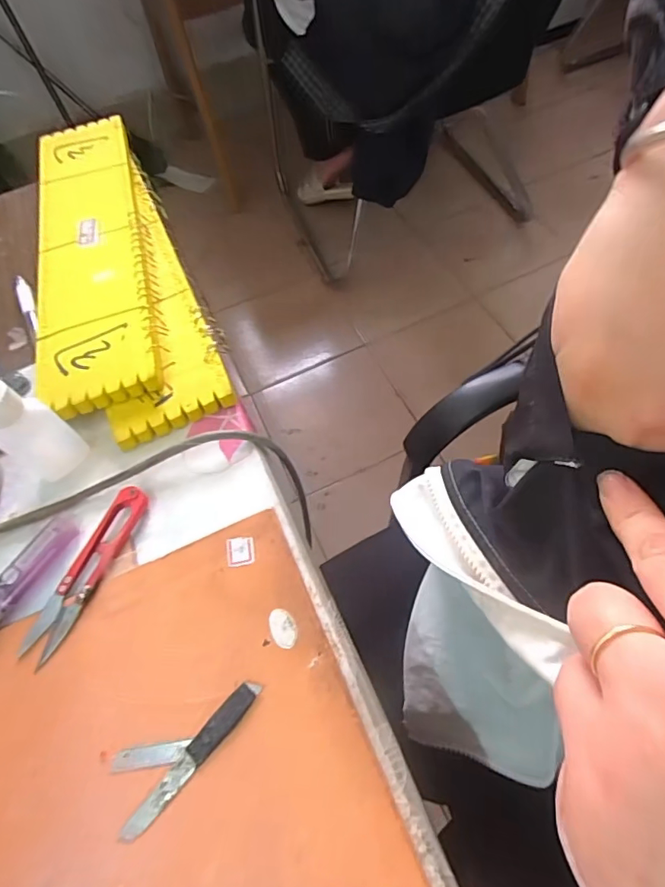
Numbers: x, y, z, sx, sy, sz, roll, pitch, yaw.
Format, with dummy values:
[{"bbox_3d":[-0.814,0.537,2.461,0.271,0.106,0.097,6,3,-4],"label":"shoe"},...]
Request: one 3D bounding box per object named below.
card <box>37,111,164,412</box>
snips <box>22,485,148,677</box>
[{"bbox_3d":[-0.196,-0.165,0.407,0.080,0.008,0.336,-18,60,-1],"label":"card"},{"bbox_3d":[-0.136,0.068,0.280,0.022,0.011,0.100,19,63,18],"label":"snips"}]

